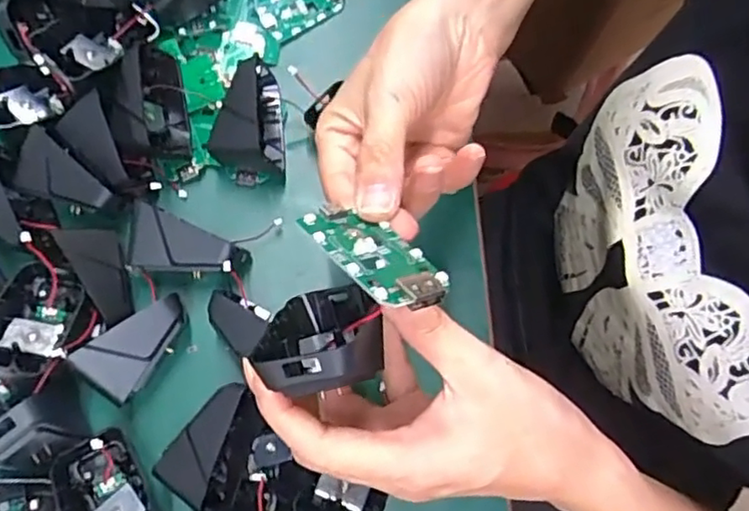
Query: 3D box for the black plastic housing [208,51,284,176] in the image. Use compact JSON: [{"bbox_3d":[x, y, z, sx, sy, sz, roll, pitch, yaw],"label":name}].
[{"bbox_3d":[-0.083,-0.094,0.406,0.044,0.044,0.084,-4,75,-6],"label":"black plastic housing"}]

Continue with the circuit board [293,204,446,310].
[{"bbox_3d":[0.000,-0.002,0.220,0.030,0.005,0.064,-14,37,-30],"label":"circuit board"}]

